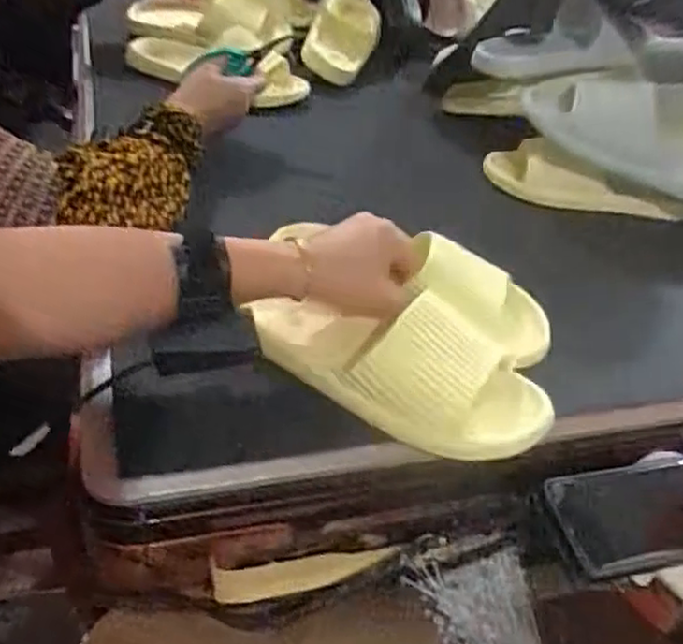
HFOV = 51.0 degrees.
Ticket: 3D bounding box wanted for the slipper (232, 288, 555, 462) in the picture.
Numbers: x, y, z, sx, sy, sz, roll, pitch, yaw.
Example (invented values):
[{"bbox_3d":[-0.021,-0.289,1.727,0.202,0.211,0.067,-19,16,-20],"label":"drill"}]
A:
[{"bbox_3d":[0.037,0.026,0.527,0.229,0.062,0.085,19,42,18],"label":"slipper"}]

